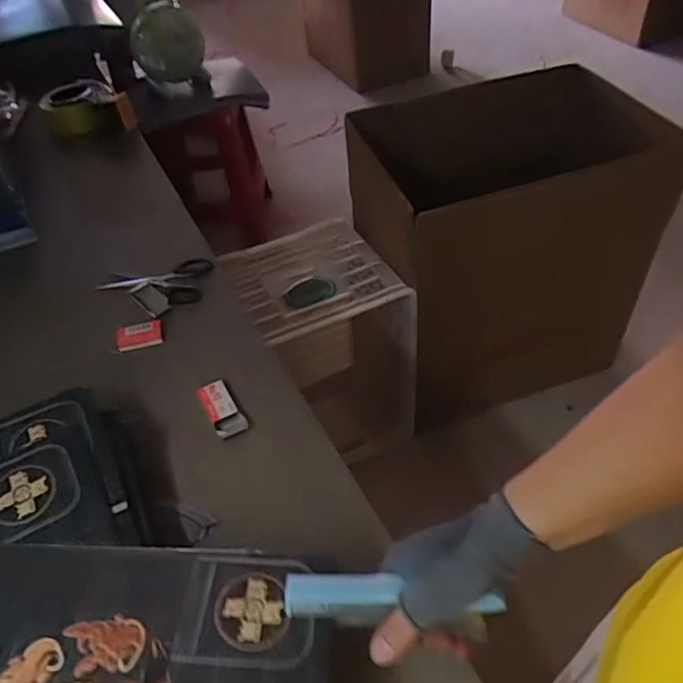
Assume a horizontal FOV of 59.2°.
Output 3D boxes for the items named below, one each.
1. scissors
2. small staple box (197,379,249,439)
[{"bbox_3d":[-0.241,-0.069,0.794,0.147,0.012,0.078,-17,53,-10],"label":"scissors"},{"bbox_3d":[-0.128,0.072,0.649,0.033,0.014,0.076,-22,48,-16],"label":"small staple box"}]

